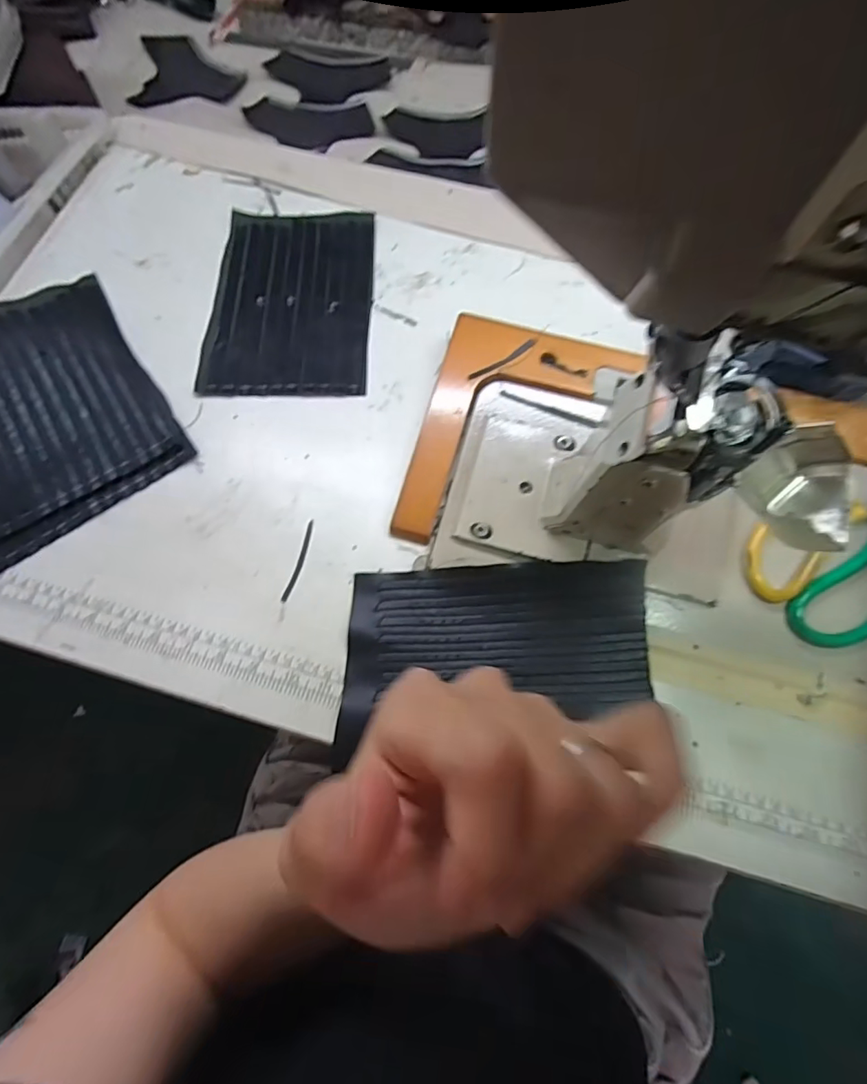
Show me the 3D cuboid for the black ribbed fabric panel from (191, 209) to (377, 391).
[{"bbox_3d":[-0.130,-0.224,0.502,0.143,0.007,0.204,1,70,0],"label":"black ribbed fabric panel"}]

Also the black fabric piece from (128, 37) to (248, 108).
[{"bbox_3d":[-0.341,-0.665,0.767,0.143,0.013,0.144,-2,70,1],"label":"black fabric piece"}]

